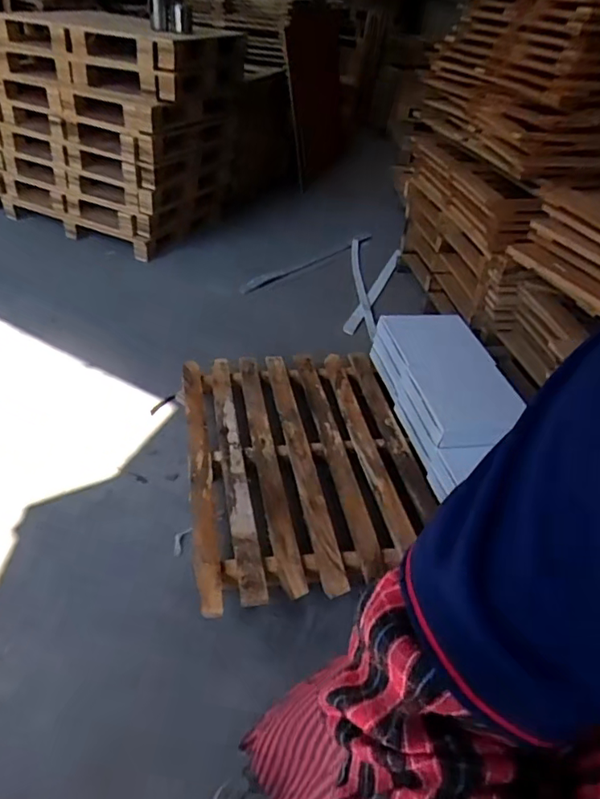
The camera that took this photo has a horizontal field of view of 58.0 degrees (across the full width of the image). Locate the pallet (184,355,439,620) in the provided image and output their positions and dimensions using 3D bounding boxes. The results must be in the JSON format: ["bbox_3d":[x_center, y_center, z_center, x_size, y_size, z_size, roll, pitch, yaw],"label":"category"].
[{"bbox_3d":[0.006,0.146,1.683,0.676,0.116,0.984,-4,38,-11],"label":"pallet"}]

